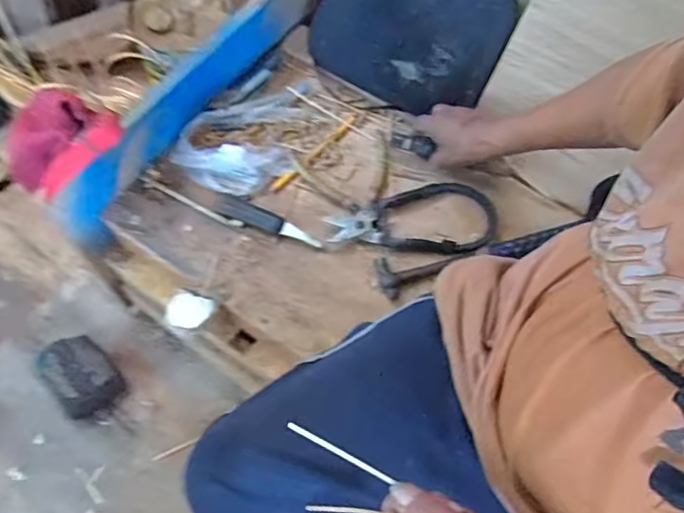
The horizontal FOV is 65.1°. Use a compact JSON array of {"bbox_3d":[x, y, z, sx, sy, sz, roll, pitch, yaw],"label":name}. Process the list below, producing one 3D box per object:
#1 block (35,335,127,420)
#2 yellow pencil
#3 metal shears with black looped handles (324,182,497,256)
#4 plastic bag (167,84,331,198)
[{"bbox_3d":[-0.395,0.179,0.810,0.091,0.055,0.120,-37,73,-19],"label":"block"},{"bbox_3d":[-0.032,-0.137,0.700,0.014,0.009,0.168,38,68,11],"label":"yellow pencil"},{"bbox_3d":[0.095,-0.055,0.671,0.212,0.018,0.106,6,66,-3],"label":"metal shears with black looped handles"},{"bbox_3d":[-0.107,-0.154,0.683,0.210,0.038,0.115,-31,73,-17],"label":"plastic bag"}]

